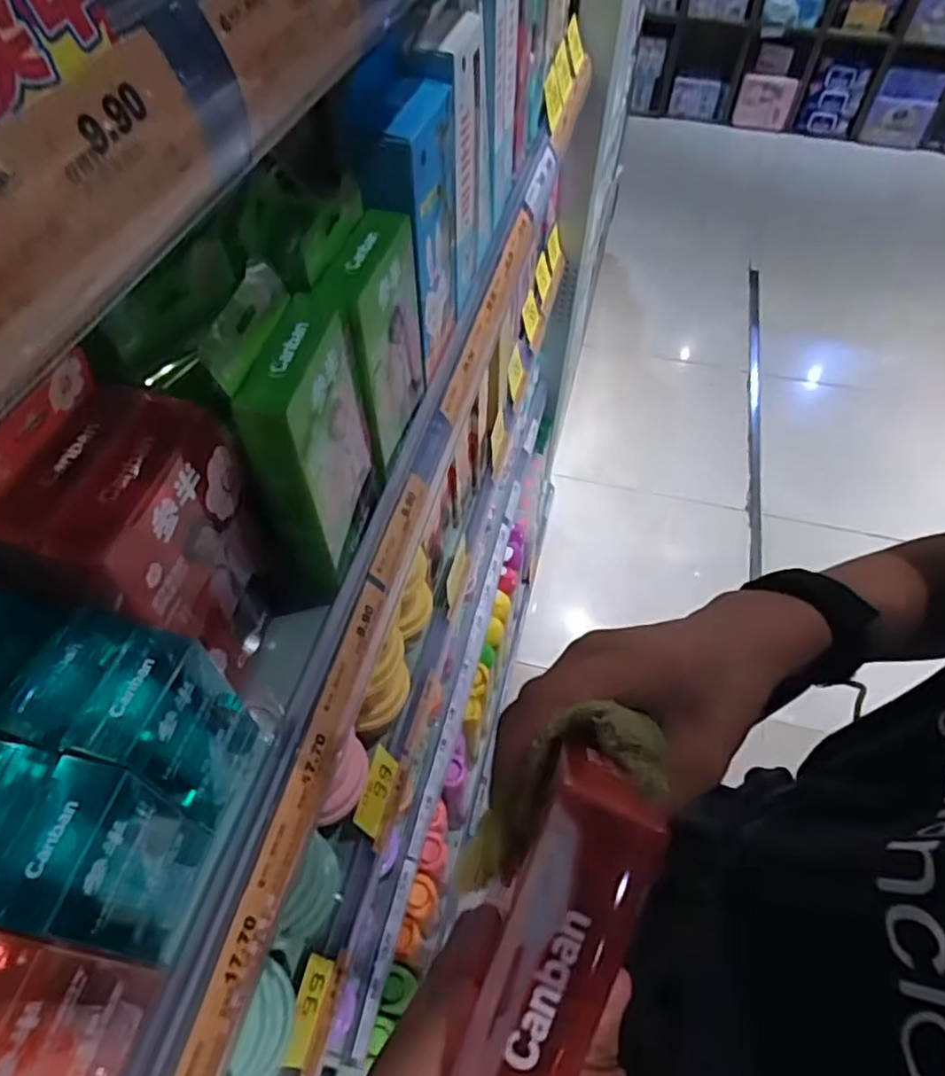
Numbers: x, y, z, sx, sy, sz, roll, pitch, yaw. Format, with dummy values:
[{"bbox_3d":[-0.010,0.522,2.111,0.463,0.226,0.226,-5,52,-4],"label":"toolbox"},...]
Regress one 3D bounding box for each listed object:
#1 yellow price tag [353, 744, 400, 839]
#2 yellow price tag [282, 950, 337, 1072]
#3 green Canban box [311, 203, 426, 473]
[{"bbox_3d":[-0.088,0.232,0.616,0.006,0.048,0.071,-2,51,27],"label":"yellow price tag"},{"bbox_3d":[-0.128,0.368,0.520,0.008,0.030,0.072,-16,44,42],"label":"yellow price tag"},{"bbox_3d":[-0.059,-0.117,0.411,0.028,0.131,0.091,12,55,7],"label":"green Canban box"}]

